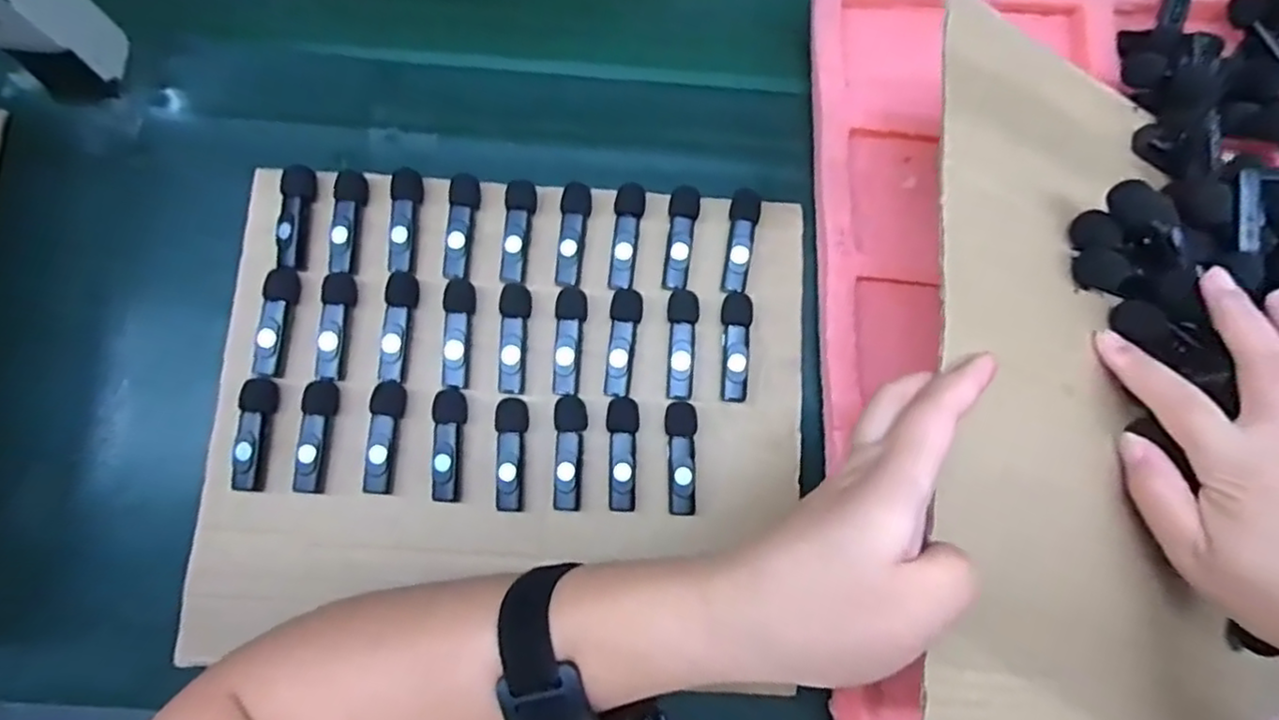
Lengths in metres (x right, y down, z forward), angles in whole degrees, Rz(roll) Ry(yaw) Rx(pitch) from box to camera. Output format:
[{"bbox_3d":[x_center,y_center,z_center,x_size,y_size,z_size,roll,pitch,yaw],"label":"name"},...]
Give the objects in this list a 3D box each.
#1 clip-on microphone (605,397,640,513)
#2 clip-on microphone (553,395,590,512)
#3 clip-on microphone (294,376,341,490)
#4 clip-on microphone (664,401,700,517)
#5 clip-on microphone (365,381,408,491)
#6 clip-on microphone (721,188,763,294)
[{"bbox_3d":[-0.011,0.056,0.399,0.019,0.018,0.066,4,77,-1],"label":"clip-on microphone"},{"bbox_3d":[-0.041,0.055,0.396,0.019,0.014,0.066,2,77,-1],"label":"clip-on microphone"},{"bbox_3d":[-0.190,0.044,0.391,0.016,0.016,0.064,2,77,-1],"label":"clip-on microphone"},{"bbox_3d":[0.024,0.059,0.399,0.019,0.017,0.065,4,77,-1],"label":"clip-on microphone"},{"bbox_3d":[-0.150,0.045,0.393,0.015,0.014,0.066,4,77,0],"label":"clip-on microphone"},{"bbox_3d":[0.063,-0.074,0.422,0.018,0.017,0.066,11,77,1],"label":"clip-on microphone"}]

